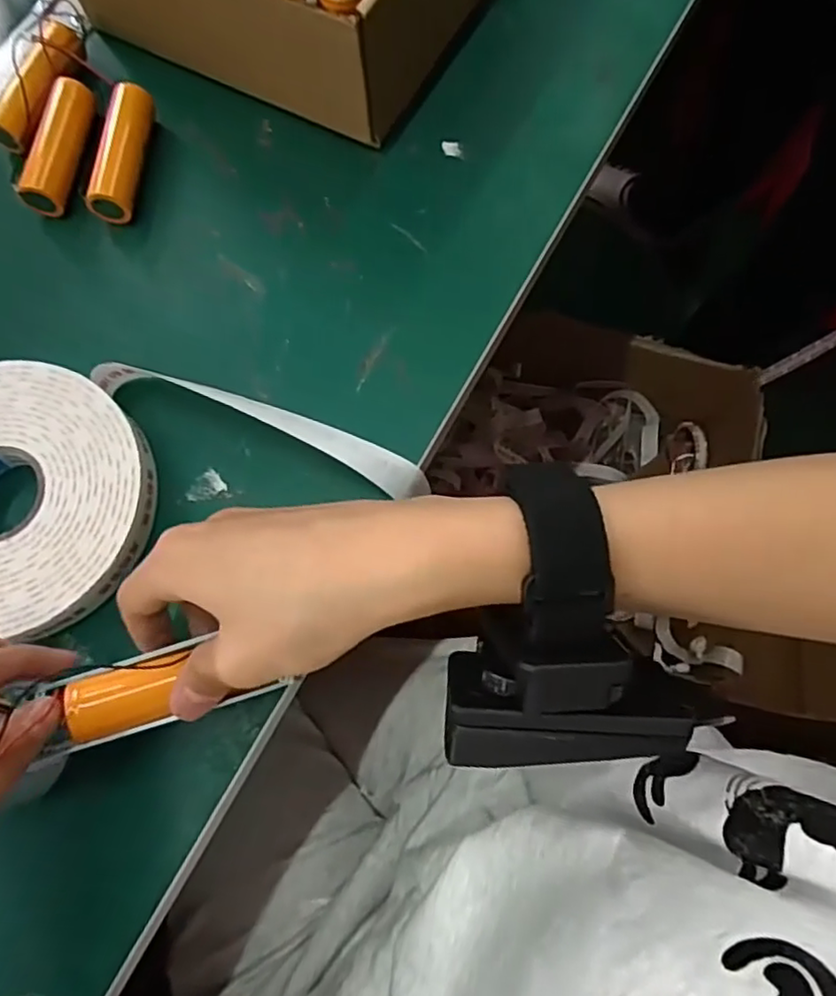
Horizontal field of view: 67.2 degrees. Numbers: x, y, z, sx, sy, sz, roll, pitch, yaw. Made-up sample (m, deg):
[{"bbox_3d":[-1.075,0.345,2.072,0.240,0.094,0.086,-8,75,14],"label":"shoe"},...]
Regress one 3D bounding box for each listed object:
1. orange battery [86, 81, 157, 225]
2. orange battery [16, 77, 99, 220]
[{"bbox_3d":[-0.155,-0.182,0.334,0.020,0.024,0.077,5,74,2],"label":"orange battery"},{"bbox_3d":[-0.187,-0.183,0.333,0.020,0.024,0.076,9,74,4],"label":"orange battery"}]

